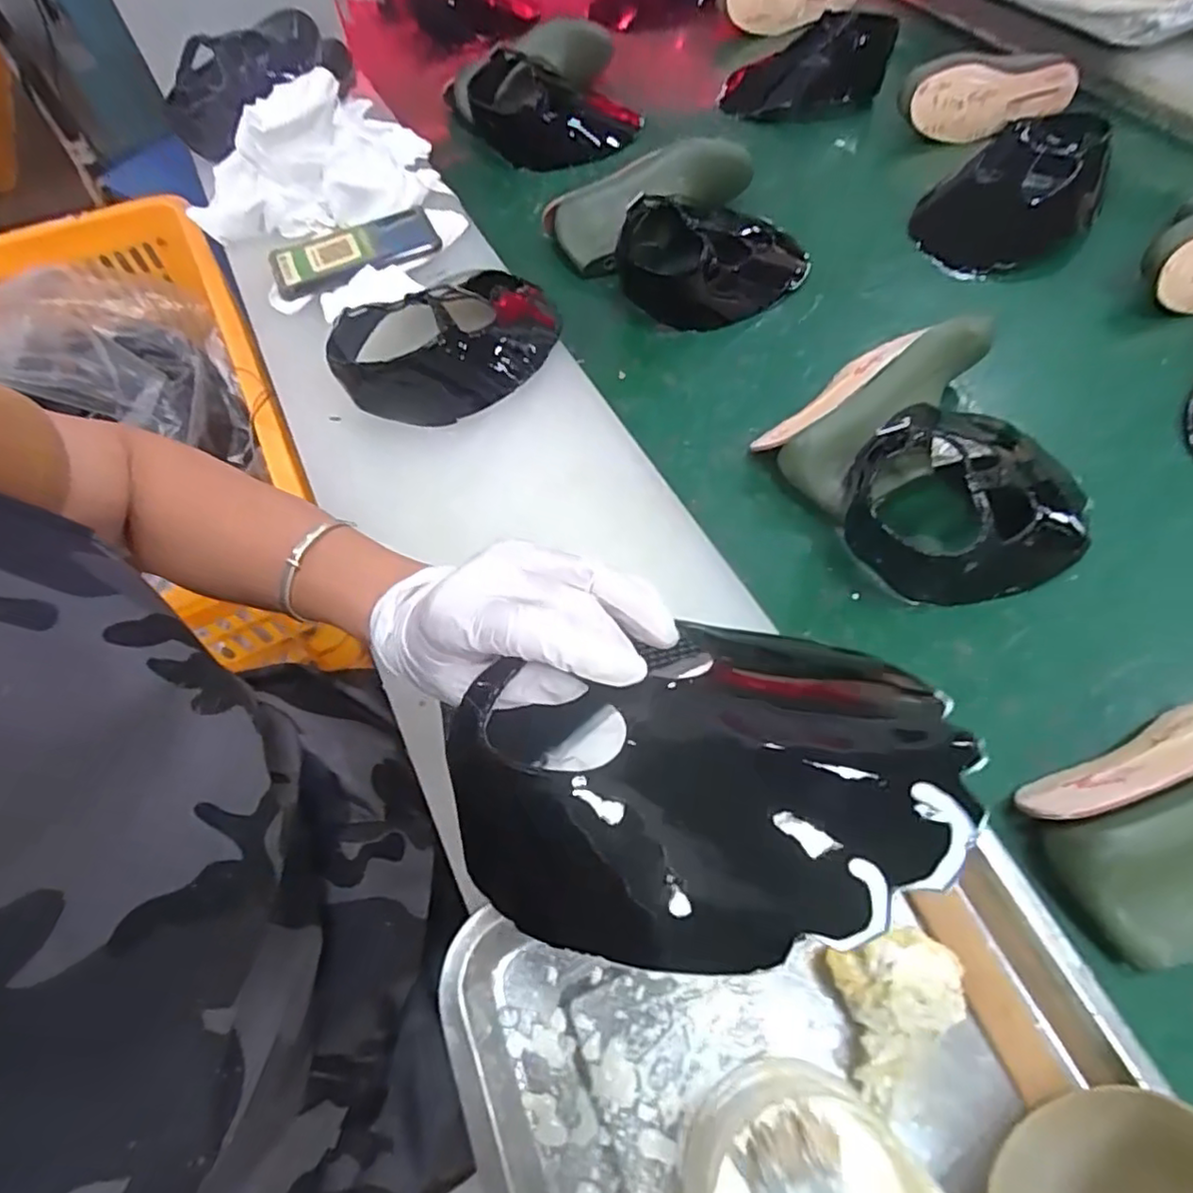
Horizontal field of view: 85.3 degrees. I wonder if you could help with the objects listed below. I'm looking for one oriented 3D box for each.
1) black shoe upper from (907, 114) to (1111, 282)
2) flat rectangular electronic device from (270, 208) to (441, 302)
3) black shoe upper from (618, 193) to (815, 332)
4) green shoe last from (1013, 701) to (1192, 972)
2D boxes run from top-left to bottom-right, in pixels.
[{"bbox_3d":[0.426,-0.411,0.667,0.157,0.082,0.186,28,65,18],"label":"black shoe upper"},{"bbox_3d":[-0.239,-0.341,0.643,0.160,0.011,0.077,-19,60,-8],"label":"flat rectangular electronic device"},{"bbox_3d":[0.129,-0.361,0.666,0.196,0.073,0.138,-25,61,-12],"label":"black shoe upper"},{"bbox_3d":[0.360,0.120,0.368,0.203,0.080,0.106,-22,61,-10],"label":"green shoe last"}]

